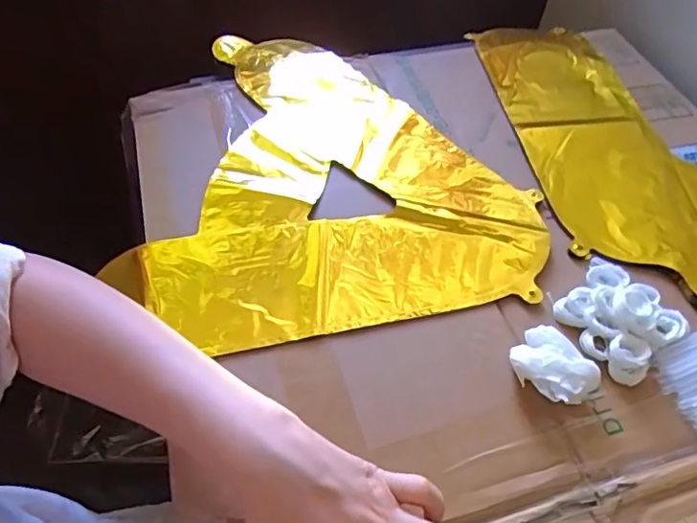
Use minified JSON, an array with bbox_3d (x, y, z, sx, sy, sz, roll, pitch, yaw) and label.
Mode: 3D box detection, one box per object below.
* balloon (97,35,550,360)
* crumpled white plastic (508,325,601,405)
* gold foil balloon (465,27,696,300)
[{"bbox_3d":[-0.035,-0.091,0.501,0.324,0.018,0.356,-11,55,-11],"label":"balloon"},{"bbox_3d":[0.138,0.071,0.371,0.044,0.023,0.053,-31,61,-24],"label":"crumpled white plastic"},{"bbox_3d":[0.263,-0.124,0.544,0.215,0.018,0.396,-12,55,-12],"label":"gold foil balloon"}]

